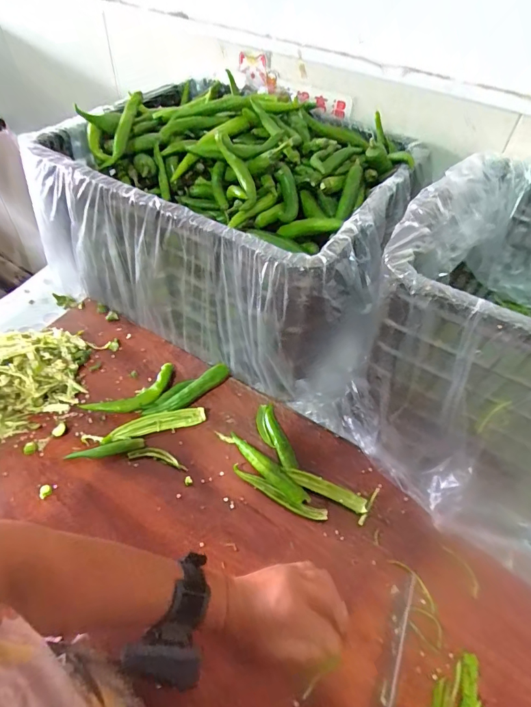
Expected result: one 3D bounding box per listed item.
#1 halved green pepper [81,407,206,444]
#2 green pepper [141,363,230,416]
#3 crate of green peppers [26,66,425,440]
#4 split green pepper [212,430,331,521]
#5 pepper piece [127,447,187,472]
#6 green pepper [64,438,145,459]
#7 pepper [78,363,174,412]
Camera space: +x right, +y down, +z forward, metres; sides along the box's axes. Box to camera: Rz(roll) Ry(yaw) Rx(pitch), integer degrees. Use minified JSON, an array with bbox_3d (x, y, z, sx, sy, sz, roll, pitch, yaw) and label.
[{"bbox_3d":[-0.164,0.099,0.558,0.160,0.015,0.024,-11,51,-14],"label":"halved green pepper"},{"bbox_3d":[-0.109,0.057,0.588,0.134,0.029,0.025,-29,57,-26],"label":"green pepper"},{"bbox_3d":[-0.026,-0.189,0.637,0.487,0.281,0.365,25,52,17],"label":"crate of green peppers"},{"bbox_3d":[0.001,0.157,0.523,0.169,0.017,0.043,35,55,24],"label":"split green pepper"},{"bbox_3d":[-0.140,0.136,0.534,0.078,0.008,0.019,10,49,4],"label":"pepper piece"},{"bbox_3d":[-0.209,0.127,0.533,0.097,0.010,0.016,-11,51,-13],"label":"green pepper"},{"bbox_3d":[-0.187,0.060,0.582,0.133,0.020,0.047,-27,56,-24],"label":"pepper"}]

